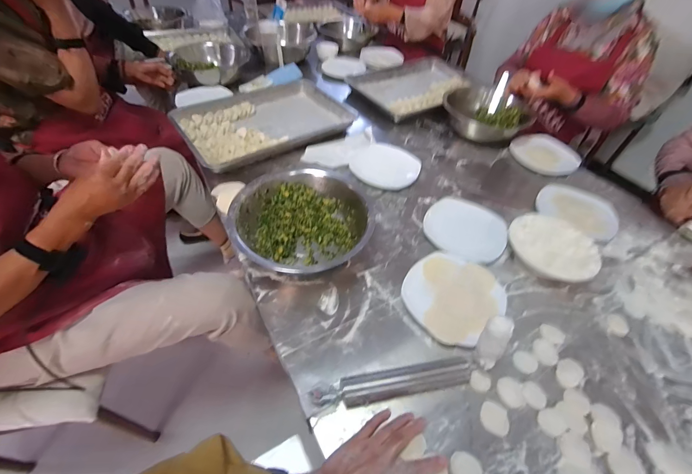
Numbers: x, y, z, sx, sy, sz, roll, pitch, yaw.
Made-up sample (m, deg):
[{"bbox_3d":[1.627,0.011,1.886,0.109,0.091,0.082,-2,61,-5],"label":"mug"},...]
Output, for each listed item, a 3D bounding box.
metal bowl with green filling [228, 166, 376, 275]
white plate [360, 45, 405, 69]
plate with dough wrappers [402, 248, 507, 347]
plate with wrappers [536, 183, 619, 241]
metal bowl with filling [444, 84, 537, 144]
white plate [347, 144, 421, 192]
[{"bbox_3d":[-0.091,-0.032,0.661,0.275,0.084,0.240,6,48,0],"label":"metal bowl with green filling"},{"bbox_3d":[0.158,-0.821,1.406,0.191,0.046,0.195,3,48,-3],"label":"white plate"},{"bbox_3d":[0.205,0.112,0.598,0.173,0.028,0.183,3,48,-3],"label":"plate with dough wrappers"},{"bbox_3d":[0.604,-0.071,0.806,0.187,0.014,0.178,3,48,-3],"label":"plate with wrappers"},{"bbox_3d":[0.489,-0.423,1.049,0.249,0.104,0.246,3,48,-3],"label":"metal bowl with filling"},{"bbox_3d":[0.108,-0.205,0.868,0.191,0.026,0.191,3,48,-3],"label":"white plate"}]

